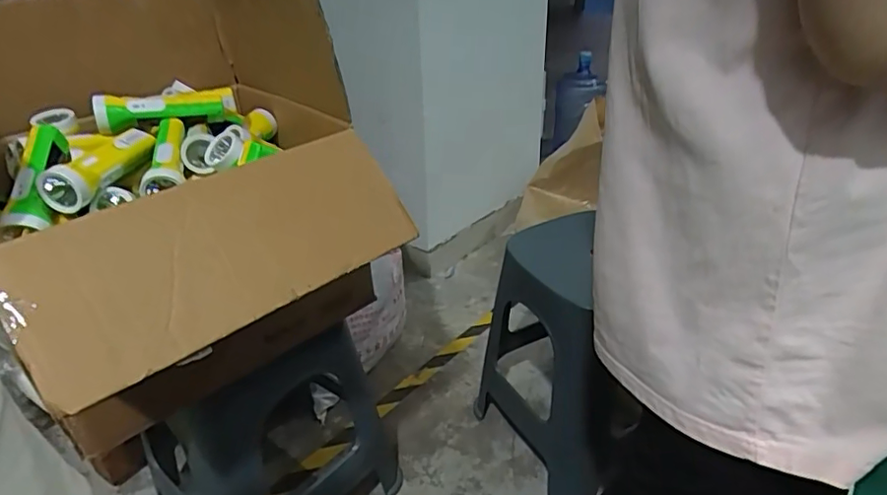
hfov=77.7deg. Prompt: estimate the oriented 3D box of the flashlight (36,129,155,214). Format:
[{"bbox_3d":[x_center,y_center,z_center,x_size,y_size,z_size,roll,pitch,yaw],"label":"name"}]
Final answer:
[{"bbox_3d":[-0.422,-0.100,0.691,0.050,0.051,0.152,4,32,11],"label":"flashlight"}]

